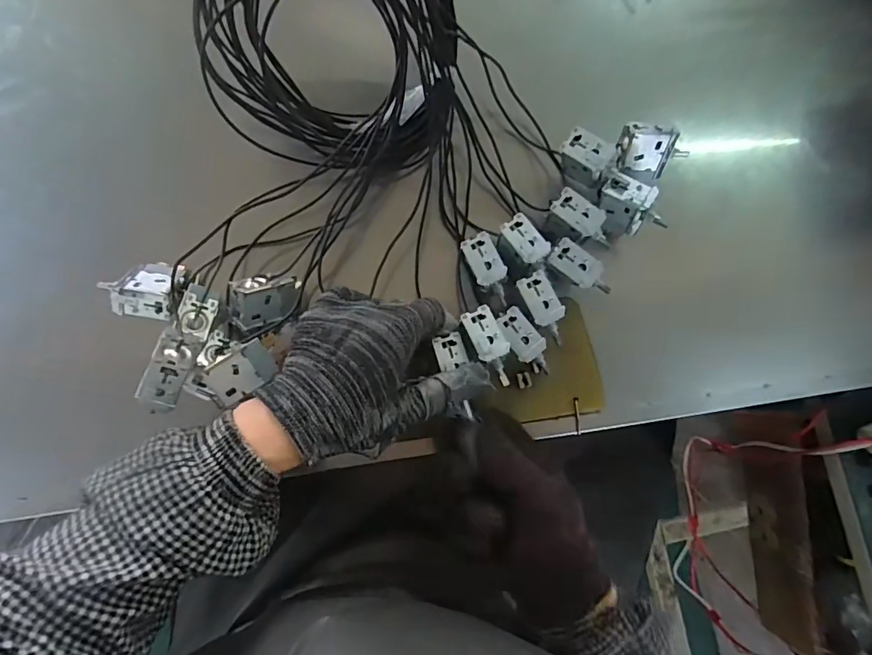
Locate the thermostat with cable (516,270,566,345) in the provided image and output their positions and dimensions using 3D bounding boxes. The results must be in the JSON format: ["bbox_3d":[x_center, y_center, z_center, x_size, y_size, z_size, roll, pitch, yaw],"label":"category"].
[{"bbox_3d":[0.081,-0.014,0.360,0.023,0.021,0.054,-24,85,-4],"label":"thermostat with cable"}]

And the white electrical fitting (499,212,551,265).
[{"bbox_3d":[0.066,-0.066,0.369,0.025,0.022,0.039,-38,86,-5],"label":"white electrical fitting"}]

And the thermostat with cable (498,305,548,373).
[{"bbox_3d":[0.067,0.012,0.358,0.022,0.018,0.054,-37,86,-5],"label":"thermostat with cable"}]

